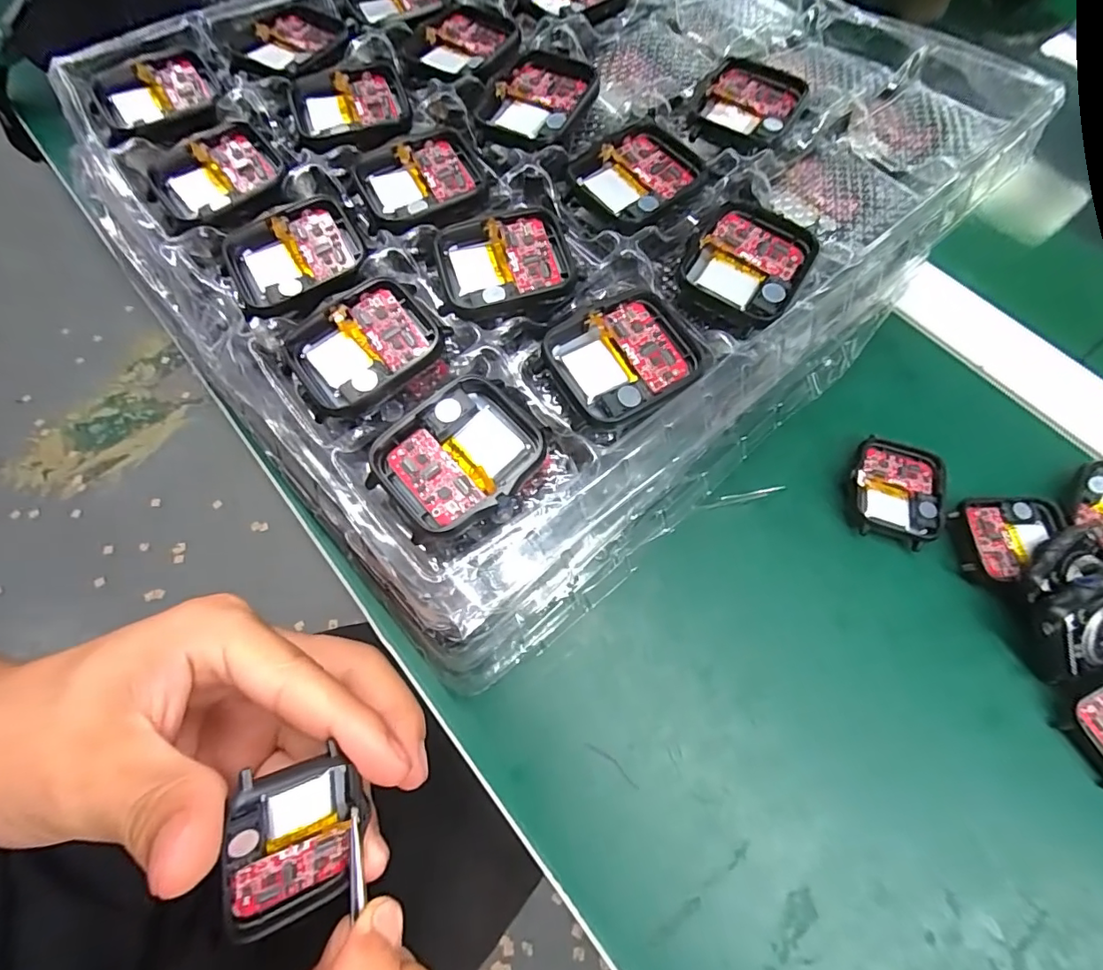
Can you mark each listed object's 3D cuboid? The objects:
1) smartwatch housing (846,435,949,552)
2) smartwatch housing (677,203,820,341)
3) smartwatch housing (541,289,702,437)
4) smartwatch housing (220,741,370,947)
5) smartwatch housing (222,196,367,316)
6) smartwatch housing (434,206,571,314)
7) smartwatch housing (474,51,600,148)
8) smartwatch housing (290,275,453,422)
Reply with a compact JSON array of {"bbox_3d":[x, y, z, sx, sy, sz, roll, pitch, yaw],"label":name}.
[{"bbox_3d":[0.151,0.002,0.224,0.040,0.009,0.045,14,68,5],"label":"smartwatch housing"},{"bbox_3d":[0.065,-0.072,0.170,0.036,0.006,0.050,32,70,12],"label":"smartwatch housing"},{"bbox_3d":[0.023,-0.039,0.155,0.046,0.006,0.038,-25,70,-11],"label":"smartwatch housing"},{"bbox_3d":[-0.074,0.102,0.146,0.034,0.006,0.043,1,93,-39],"label":"smartwatch housing"},{"bbox_3d":[-0.086,-0.077,0.175,0.044,0.010,0.037,-26,70,-11],"label":"smartwatch housing"},{"bbox_3d":[-0.015,-0.074,0.172,0.044,0.007,0.037,-15,68,-7],"label":"smartwatch housing"},{"bbox_3d":[-0.006,-0.147,0.194,0.038,0.006,0.044,29,70,11],"label":"smartwatch housing"},{"bbox_3d":[-0.058,-0.043,0.160,0.045,0.007,0.038,-33,72,-14],"label":"smartwatch housing"}]

